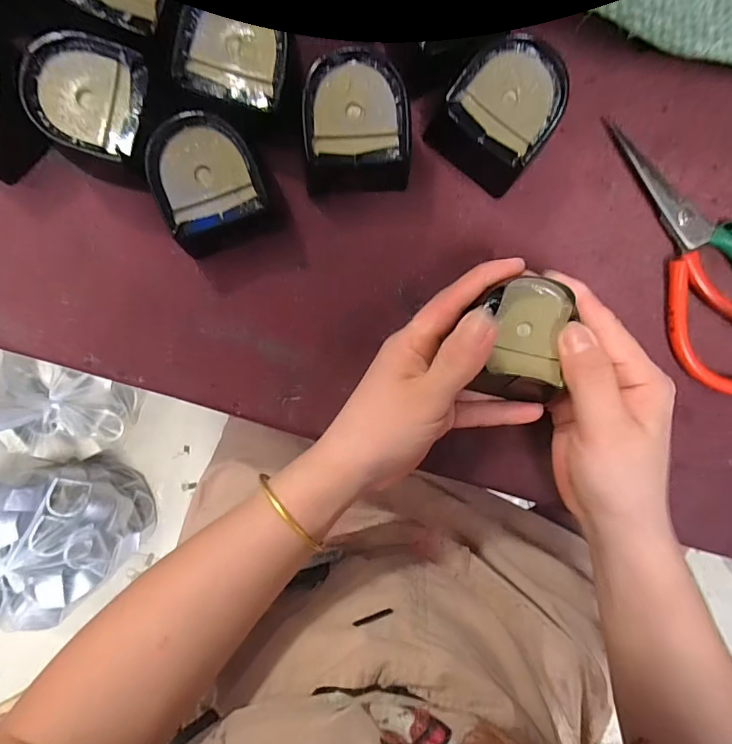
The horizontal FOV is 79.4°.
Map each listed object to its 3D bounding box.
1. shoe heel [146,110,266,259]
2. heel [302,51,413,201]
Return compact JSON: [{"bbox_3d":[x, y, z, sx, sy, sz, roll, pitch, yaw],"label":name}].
[{"bbox_3d":[-0.086,-0.104,0.250,0.056,0.040,0.064,-19,97,0],"label":"shoe heel"},{"bbox_3d":[-0.005,-0.137,0.252,0.056,0.040,0.062,2,97,-3],"label":"heel"}]

